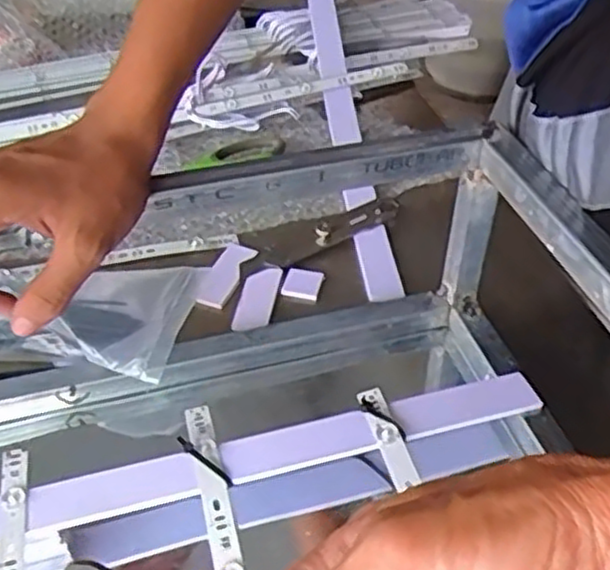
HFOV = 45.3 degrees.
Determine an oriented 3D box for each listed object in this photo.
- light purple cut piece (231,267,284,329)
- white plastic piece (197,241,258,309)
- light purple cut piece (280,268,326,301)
[{"bbox_3d":[-0.036,0.010,0.559,0.026,0.004,0.063,18,52,-4],"label":"light purple cut piece"},{"bbox_3d":[-0.063,-0.010,0.576,0.026,0.008,0.079,12,44,10],"label":"white plastic piece"},{"bbox_3d":[-0.002,-0.001,0.572,0.029,0.007,0.027,11,43,9],"label":"light purple cut piece"}]

